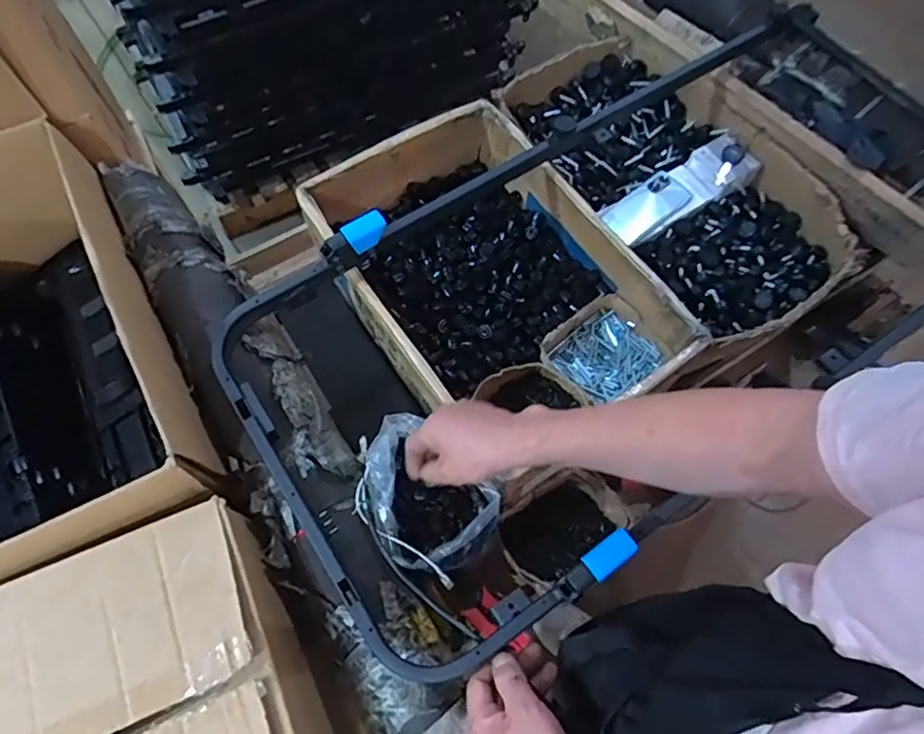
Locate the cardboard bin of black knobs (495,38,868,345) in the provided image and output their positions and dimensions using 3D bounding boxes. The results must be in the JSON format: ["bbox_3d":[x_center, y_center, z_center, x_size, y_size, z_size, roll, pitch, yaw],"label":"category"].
[{"bbox_3d":[0.333,-0.305,0.993,0.327,0.138,0.611,-31,70,-13],"label":"cardboard bin of black knobs"}]

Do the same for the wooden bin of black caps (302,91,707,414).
[{"bbox_3d":[0.040,-0.118,0.882,0.357,0.144,0.531,-32,70,-14],"label":"wooden bin of black caps"}]

